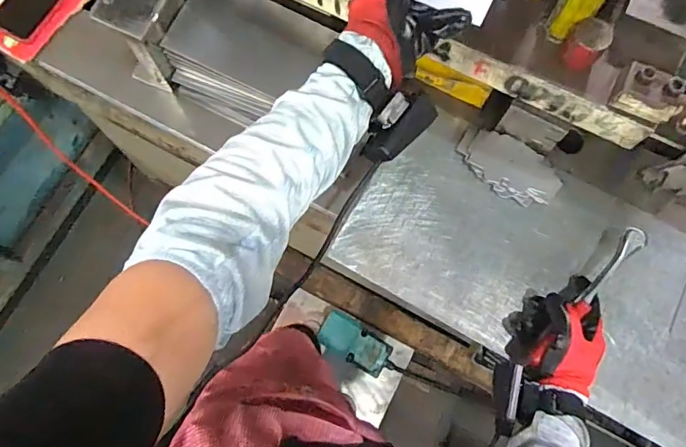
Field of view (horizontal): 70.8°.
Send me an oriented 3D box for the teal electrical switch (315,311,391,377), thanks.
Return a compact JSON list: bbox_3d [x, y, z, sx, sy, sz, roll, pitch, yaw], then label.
[{"bbox_3d":[0.043,0.329,1.293,0.230,0.042,0.101,39,76,-21],"label":"teal electrical switch"}]

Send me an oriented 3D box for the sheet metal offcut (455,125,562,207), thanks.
[{"bbox_3d":[0.219,-0.076,0.637,0.137,0.012,0.078,37,77,9],"label":"sheet metal offcut"}]

